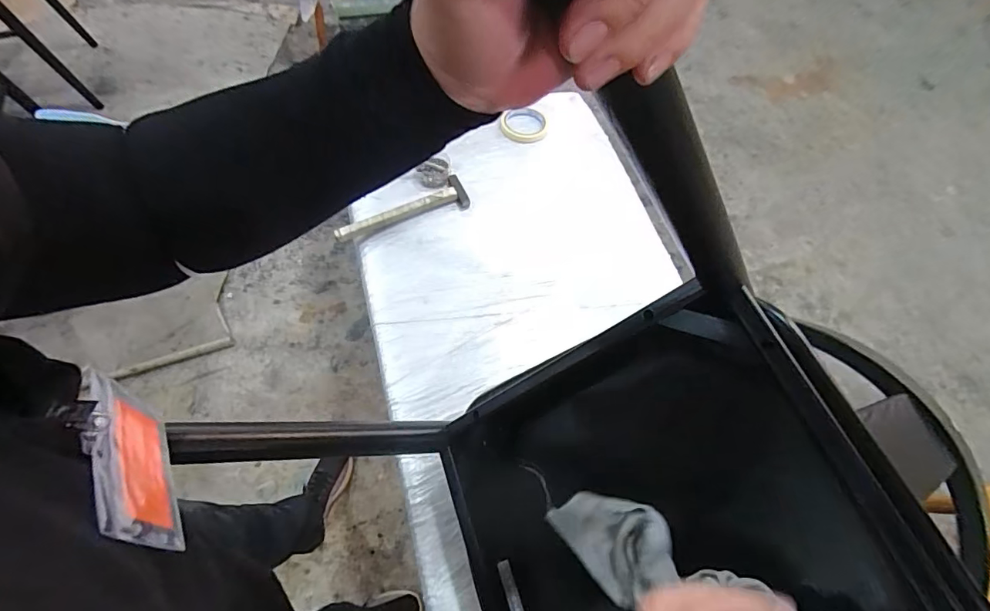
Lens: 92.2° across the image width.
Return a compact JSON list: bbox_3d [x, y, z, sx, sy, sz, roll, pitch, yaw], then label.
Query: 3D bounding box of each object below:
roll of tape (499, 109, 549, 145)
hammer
[{"bbox_3d":[0.058,-0.354,0.929,0.093,0.023,0.077,1,63,-2],"label":"roll of tape"},{"bbox_3d":[-0.163,-0.169,0.825,0.230,0.021,0.060,-17,65,-11],"label":"hammer"}]

